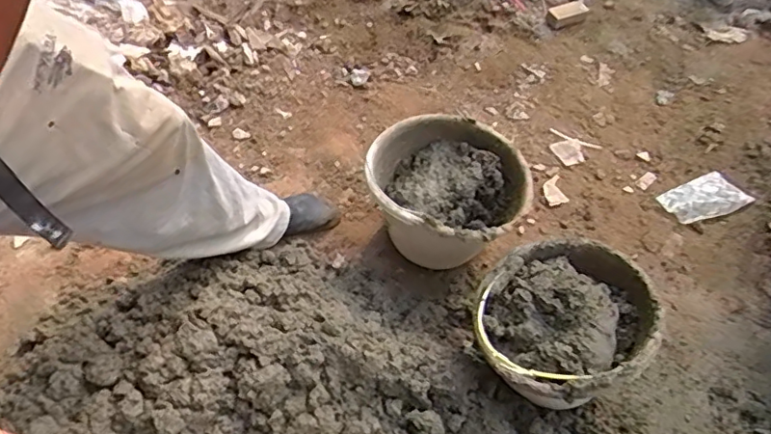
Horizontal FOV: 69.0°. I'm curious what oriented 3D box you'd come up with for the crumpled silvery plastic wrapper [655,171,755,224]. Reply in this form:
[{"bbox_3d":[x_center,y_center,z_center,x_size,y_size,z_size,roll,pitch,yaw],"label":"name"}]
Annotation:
[{"bbox_3d":[0.705,-0.041,1.235,0.195,0.014,0.105,-21,60,-18],"label":"crumpled silvery plastic wrapper"}]

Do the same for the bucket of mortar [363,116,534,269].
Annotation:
[{"bbox_3d":[0.099,-0.023,1.040,0.276,0.213,0.234,25,57,12],"label":"bucket of mortar"}]

